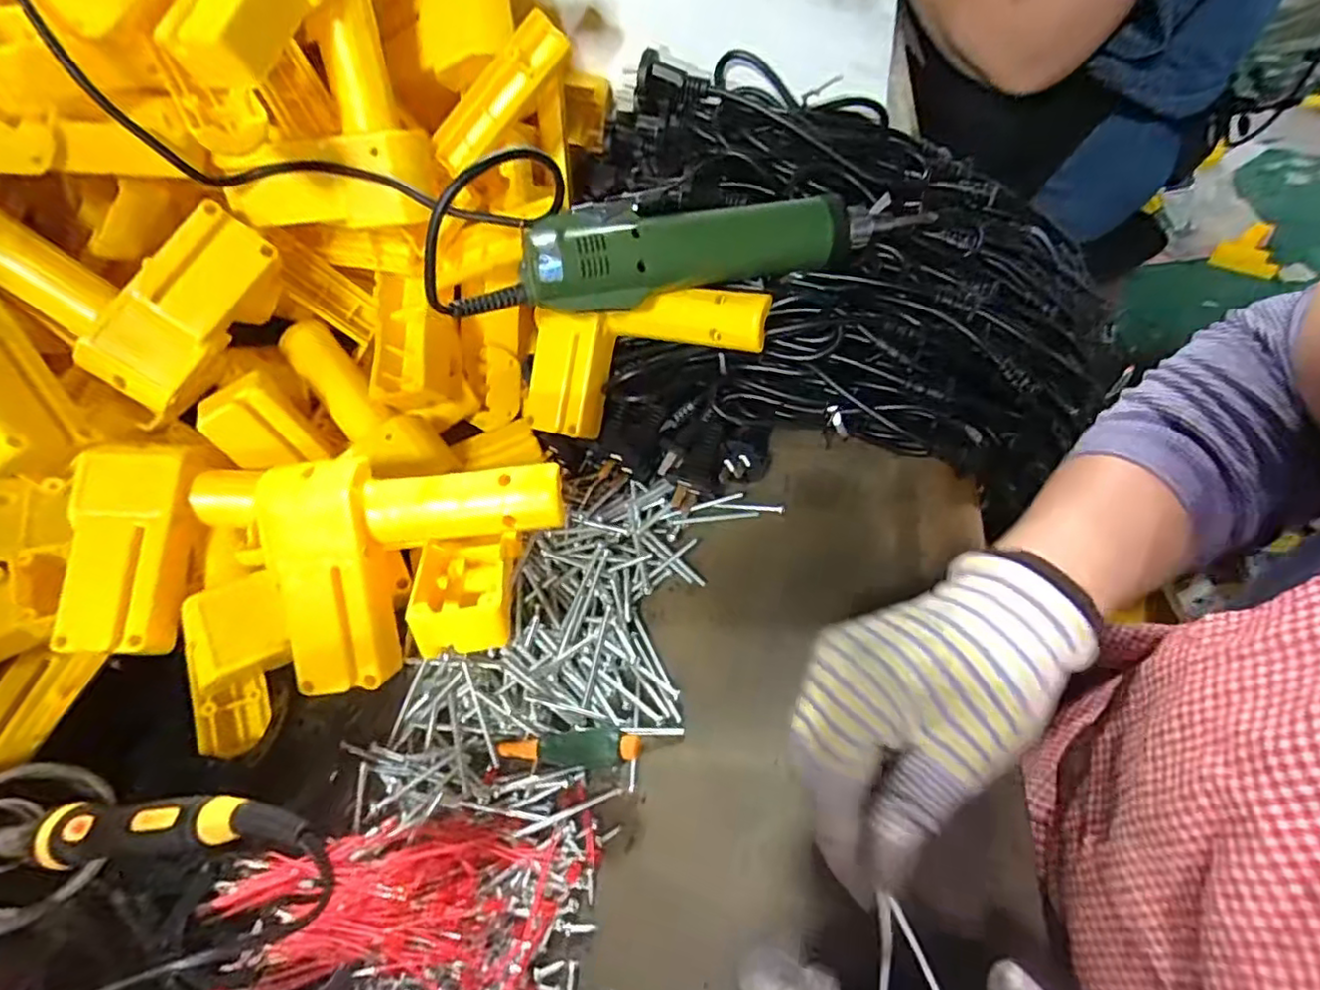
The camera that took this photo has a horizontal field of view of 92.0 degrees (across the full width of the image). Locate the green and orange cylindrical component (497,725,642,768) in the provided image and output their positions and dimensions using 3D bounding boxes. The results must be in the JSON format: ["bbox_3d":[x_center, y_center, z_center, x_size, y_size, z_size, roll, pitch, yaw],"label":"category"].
[{"bbox_3d":[-0.045,0.126,0.320,0.076,0.019,0.020,-10,52,21],"label":"green and orange cylindrical component"}]

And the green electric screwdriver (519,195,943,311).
[{"bbox_3d":[0.040,-0.147,0.358,0.237,0.048,0.042,-14,53,1],"label":"green electric screwdriver"}]

